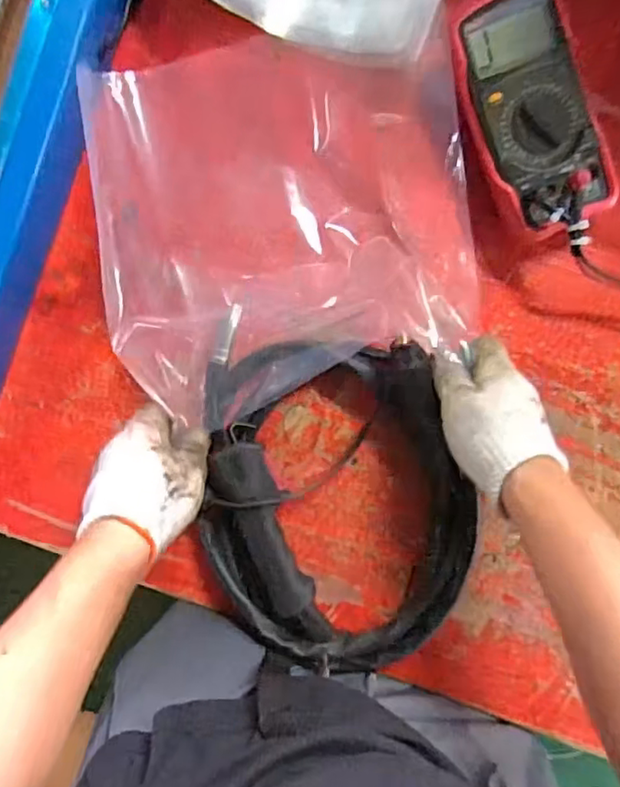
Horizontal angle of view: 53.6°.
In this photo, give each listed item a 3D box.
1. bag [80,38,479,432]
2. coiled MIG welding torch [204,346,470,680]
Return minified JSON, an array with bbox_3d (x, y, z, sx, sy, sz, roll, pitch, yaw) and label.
[{"bbox_3d":[-0.020,-0.147,0.533,0.312,0.043,0.296,-10,94,0],"label":"bag"},{"bbox_3d":[0.019,0.097,0.532,0.238,0.050,0.272,-1,94,-1],"label":"coiled MIG welding torch"}]

